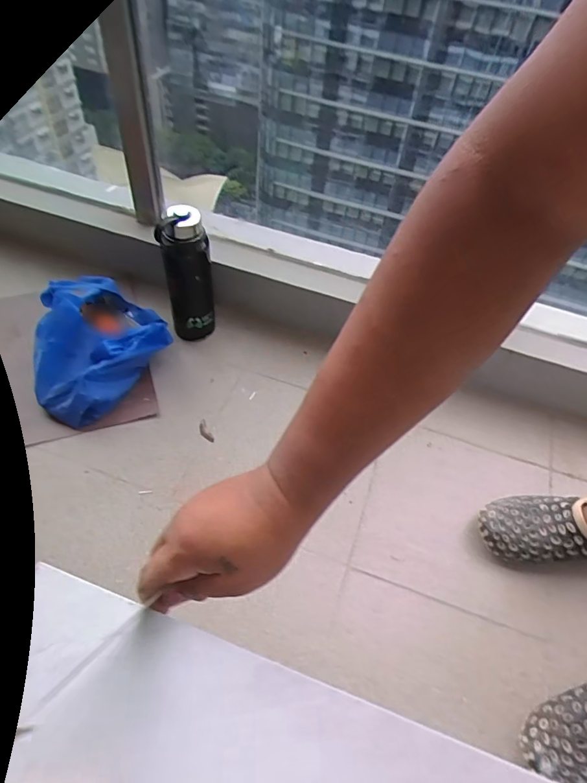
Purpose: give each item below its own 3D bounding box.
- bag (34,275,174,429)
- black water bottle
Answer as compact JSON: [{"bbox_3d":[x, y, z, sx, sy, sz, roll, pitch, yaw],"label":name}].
[{"bbox_3d":[-0.388,-0.113,0.925,0.251,0.128,0.310,-23,57,-22],"label":"bag"},{"bbox_3d":[-0.209,-0.223,0.942,0.091,0.270,0.072,-17,54,-18],"label":"black water bottle"}]

